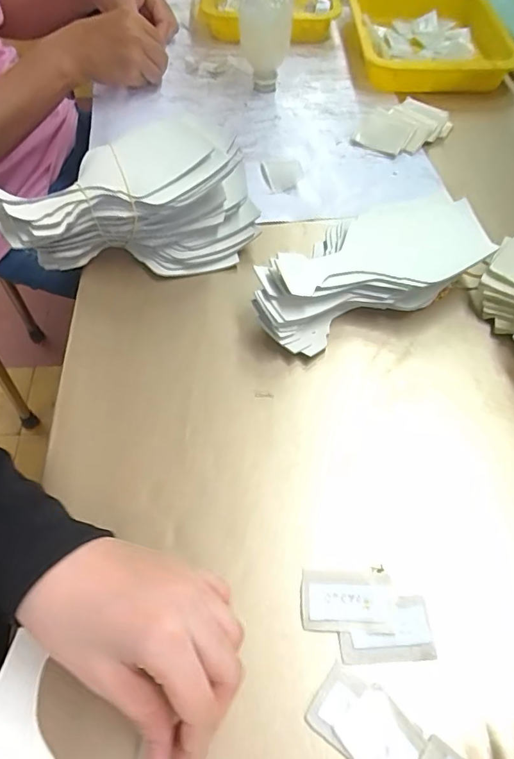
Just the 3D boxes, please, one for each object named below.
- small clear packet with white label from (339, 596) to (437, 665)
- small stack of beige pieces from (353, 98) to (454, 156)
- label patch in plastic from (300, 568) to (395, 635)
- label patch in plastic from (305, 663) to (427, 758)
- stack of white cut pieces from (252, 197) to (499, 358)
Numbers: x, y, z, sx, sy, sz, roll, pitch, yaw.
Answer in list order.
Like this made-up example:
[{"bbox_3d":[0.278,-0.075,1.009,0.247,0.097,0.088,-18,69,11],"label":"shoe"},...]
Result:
[{"bbox_3d":[0.075,0.147,0.292,0.053,0.004,0.033,-4,55,0],"label":"small clear packet with white label"},{"bbox_3d":[0.168,-0.288,0.568,0.094,0.022,0.083,17,57,14],"label":"small stack of beige pieces"},{"bbox_3d":[0.054,0.134,0.299,0.055,0.006,0.034,3,55,5],"label":"label patch in plastic"},{"bbox_3d":[0.058,0.184,0.265,0.055,0.004,0.037,34,63,23],"label":"label patch in plastic"},{"bbox_3d":[0.094,-0.095,0.430,0.206,0.052,0.105,-18,56,-10],"label":"stack of white cut pieces"}]

